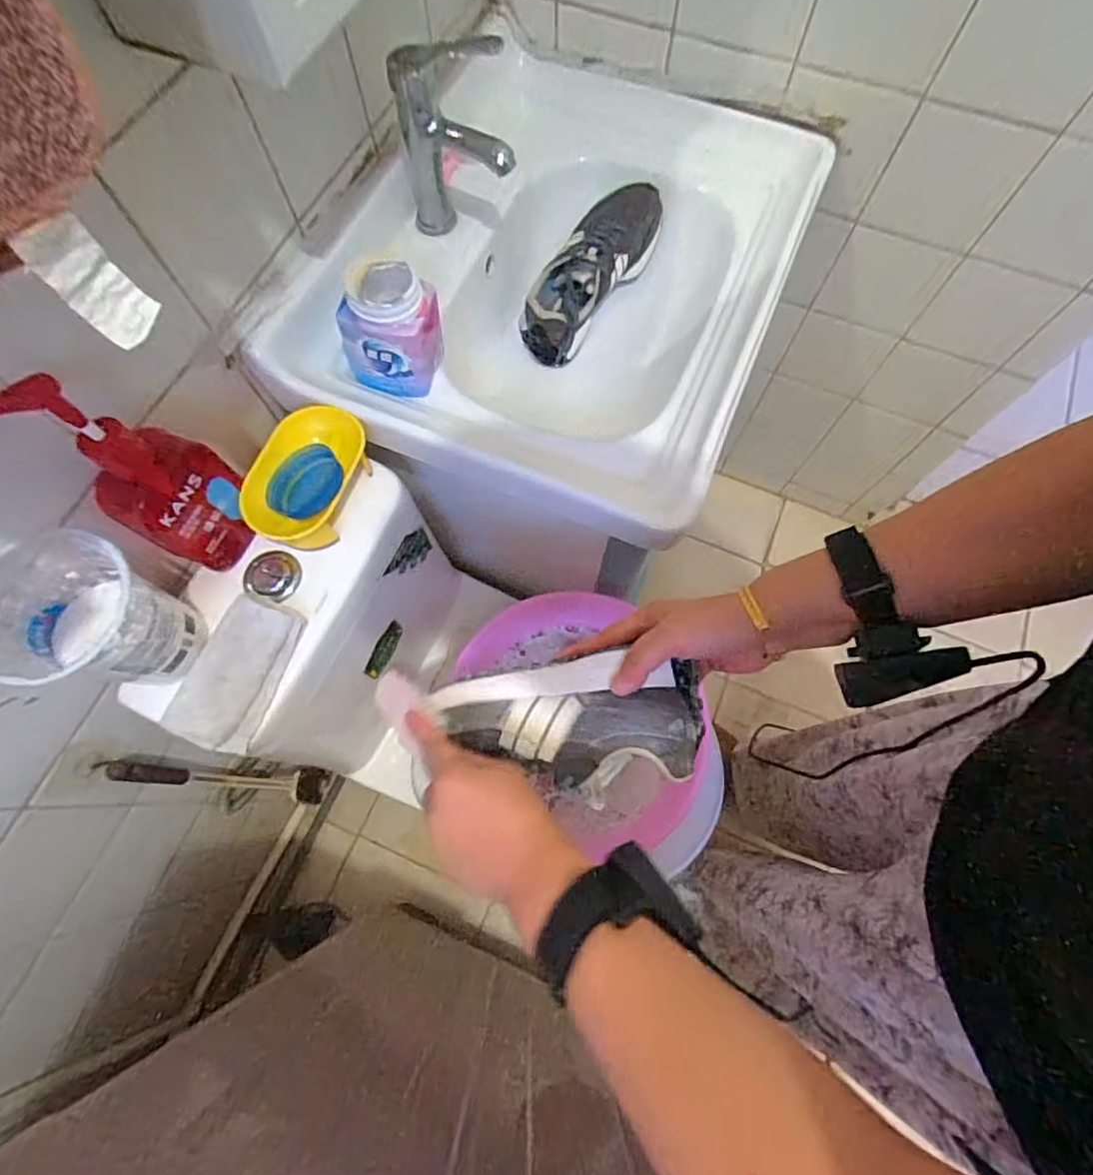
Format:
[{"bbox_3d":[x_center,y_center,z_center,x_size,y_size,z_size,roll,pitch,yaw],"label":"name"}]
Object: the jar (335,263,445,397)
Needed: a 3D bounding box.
[{"bbox_3d":[-0.158,-0.270,0.596,0.094,0.115,0.082,18,72,6],"label":"jar"}]

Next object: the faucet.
[{"bbox_3d":[-0.093,-0.472,0.622,0.138,0.176,0.052,25,73,9],"label":"faucet"}]

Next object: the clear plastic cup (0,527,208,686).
[{"bbox_3d":[-0.370,0.031,0.485,0.107,0.143,0.102,0,71,0],"label":"clear plastic cup"}]

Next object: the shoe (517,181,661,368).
[{"bbox_3d":[0.065,-0.432,0.768,0.092,0.092,0.268,39,96,14],"label":"shoe"}]

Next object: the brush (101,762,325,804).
[{"bbox_3d":[-0.430,0.278,0.804,0.079,0.433,0.051,0,71,0],"label":"brush"}]

